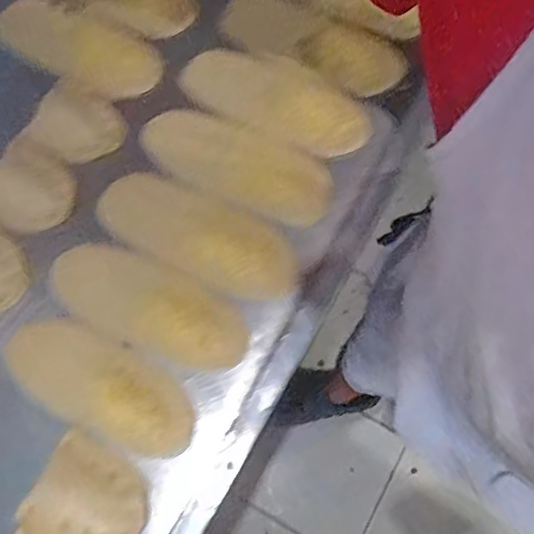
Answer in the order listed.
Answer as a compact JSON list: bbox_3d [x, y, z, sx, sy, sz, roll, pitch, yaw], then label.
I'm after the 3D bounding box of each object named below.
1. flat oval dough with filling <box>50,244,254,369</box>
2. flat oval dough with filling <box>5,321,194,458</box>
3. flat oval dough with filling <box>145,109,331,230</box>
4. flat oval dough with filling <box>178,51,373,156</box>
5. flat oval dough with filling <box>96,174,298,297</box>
[{"bbox_3d":[-0.122,0.038,0.580,0.212,0.023,0.087,22,75,8],"label":"flat oval dough with filling"},{"bbox_3d":[-0.164,0.119,0.560,0.193,0.009,0.084,30,76,-3],"label":"flat oval dough with filling"},{"bbox_3d":[-0.034,-0.120,0.643,0.231,0.012,0.094,24,75,8],"label":"flat oval dough with filling"},{"bbox_3d":[0.012,-0.202,0.662,0.224,0.010,0.094,22,75,8],"label":"flat oval dough with filling"},{"bbox_3d":[-0.076,-0.037,0.608,0.225,0.015,0.092,24,75,8],"label":"flat oval dough with filling"}]

